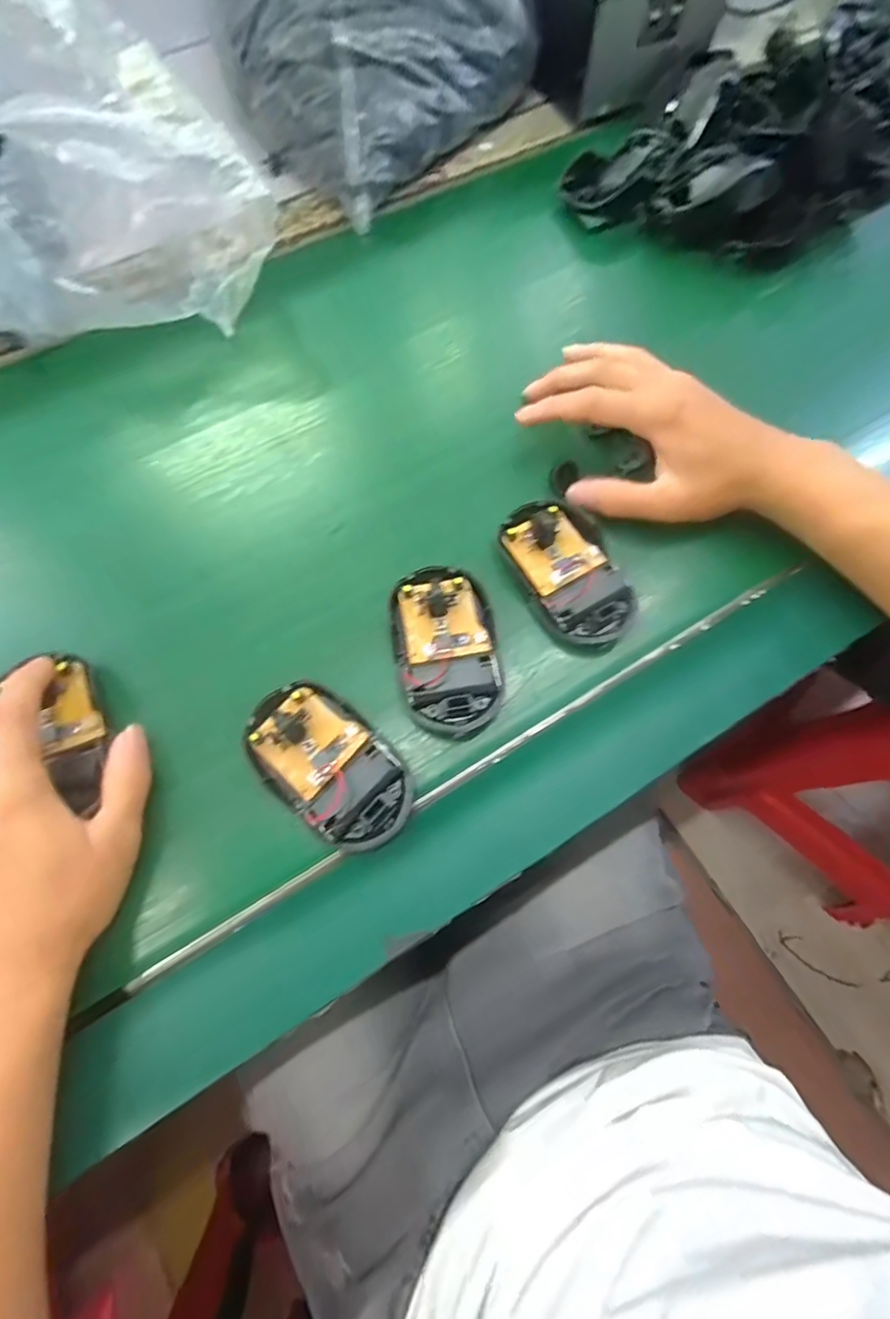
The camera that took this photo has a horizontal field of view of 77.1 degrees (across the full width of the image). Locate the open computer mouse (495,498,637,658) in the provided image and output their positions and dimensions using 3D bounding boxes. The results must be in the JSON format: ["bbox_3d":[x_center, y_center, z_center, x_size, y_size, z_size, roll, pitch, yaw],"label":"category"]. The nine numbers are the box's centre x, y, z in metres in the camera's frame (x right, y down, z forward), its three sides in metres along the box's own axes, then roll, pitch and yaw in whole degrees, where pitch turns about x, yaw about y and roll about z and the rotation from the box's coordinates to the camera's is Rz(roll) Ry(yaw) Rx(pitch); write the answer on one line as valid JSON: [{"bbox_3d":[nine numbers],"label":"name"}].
[{"bbox_3d":[0.072,-0.052,0.331,0.056,0.026,0.096,-24,71,-11],"label":"open computer mouse"}]

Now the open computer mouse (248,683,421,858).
[{"bbox_3d":[-0.060,0.053,0.290,0.097,0.014,0.057,38,71,12],"label":"open computer mouse"}]

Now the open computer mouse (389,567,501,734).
[{"bbox_3d":[0.001,-0.006,0.312,0.056,0.020,0.095,-8,68,-5],"label":"open computer mouse"}]

